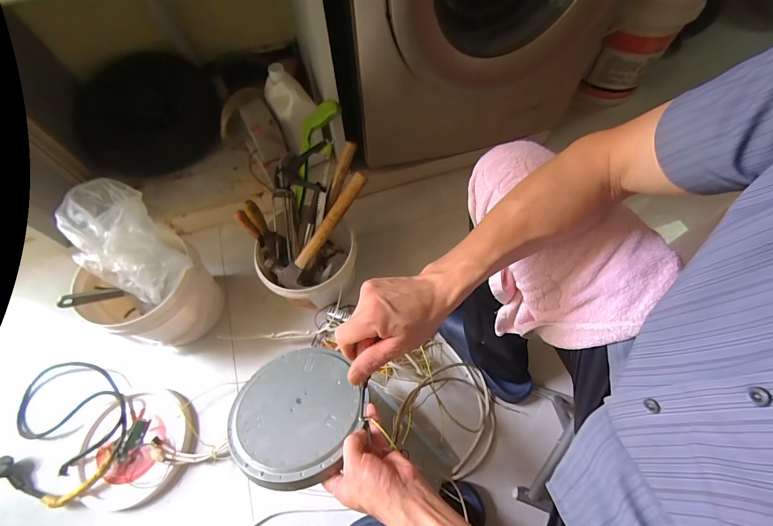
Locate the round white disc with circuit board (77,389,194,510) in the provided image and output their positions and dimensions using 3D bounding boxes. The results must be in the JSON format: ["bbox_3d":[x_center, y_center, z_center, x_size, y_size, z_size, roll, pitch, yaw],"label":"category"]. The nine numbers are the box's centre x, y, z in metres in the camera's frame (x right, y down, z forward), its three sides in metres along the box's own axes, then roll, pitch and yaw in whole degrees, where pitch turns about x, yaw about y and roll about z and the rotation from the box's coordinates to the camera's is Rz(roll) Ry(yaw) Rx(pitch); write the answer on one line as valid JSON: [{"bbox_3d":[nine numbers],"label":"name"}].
[{"bbox_3d":[-0.517,0.377,0.673,0.205,0.039,0.213,0,62,0],"label":"round white disc with circuit board"}]

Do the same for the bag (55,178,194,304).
[{"bbox_3d":[-0.538,-0.042,0.656,0.162,0.138,0.262,-39,68,-19],"label":"bag"}]

